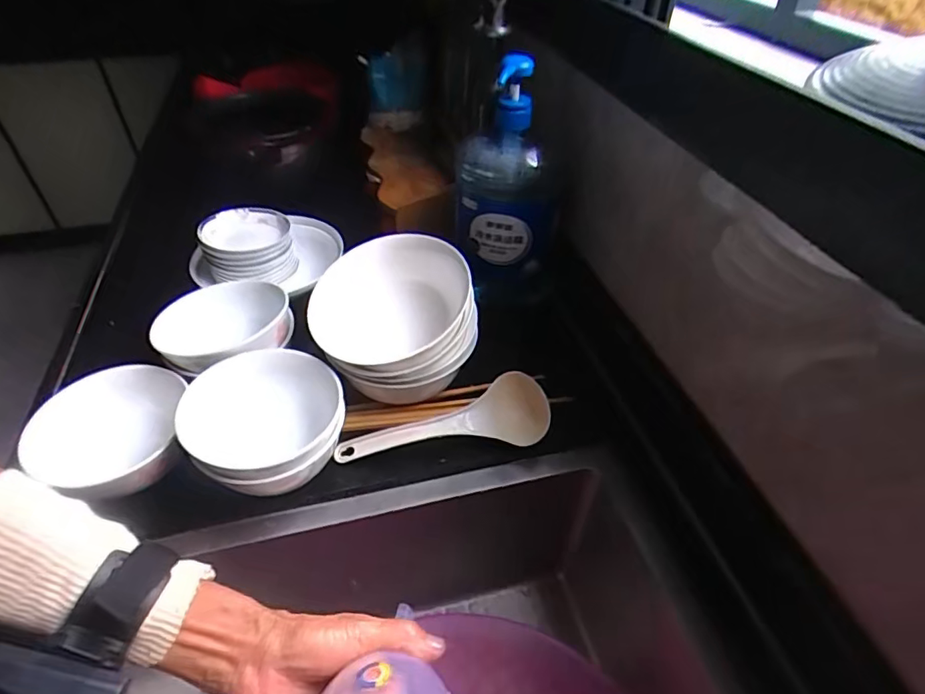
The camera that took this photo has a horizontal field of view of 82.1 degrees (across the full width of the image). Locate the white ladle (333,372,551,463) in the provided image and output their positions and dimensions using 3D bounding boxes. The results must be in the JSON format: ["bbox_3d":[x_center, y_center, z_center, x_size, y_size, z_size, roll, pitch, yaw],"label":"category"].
[{"bbox_3d":[-0.017,0.069,0.511,0.199,0.038,0.067,-3,44,-4],"label":"white ladle"}]

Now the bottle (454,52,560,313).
[{"bbox_3d":[0.045,-0.161,0.588,0.076,0.258,0.093,-21,48,-21],"label":"bottle"}]

